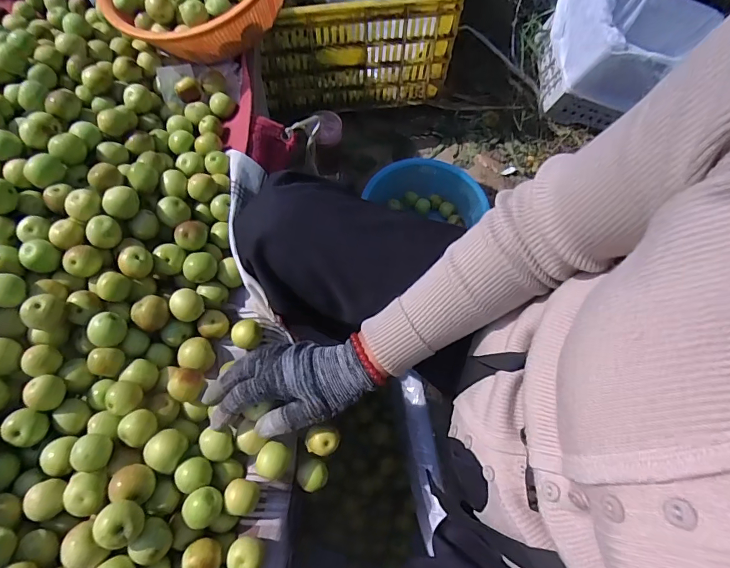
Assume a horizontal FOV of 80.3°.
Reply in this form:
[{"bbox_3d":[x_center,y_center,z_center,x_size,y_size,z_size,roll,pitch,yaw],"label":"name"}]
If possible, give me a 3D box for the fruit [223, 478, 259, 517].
[{"bbox_3d":[-0.114,0.197,0.401,0.028,0.024,0.029,1,68,-2],"label":"fruit"}]

